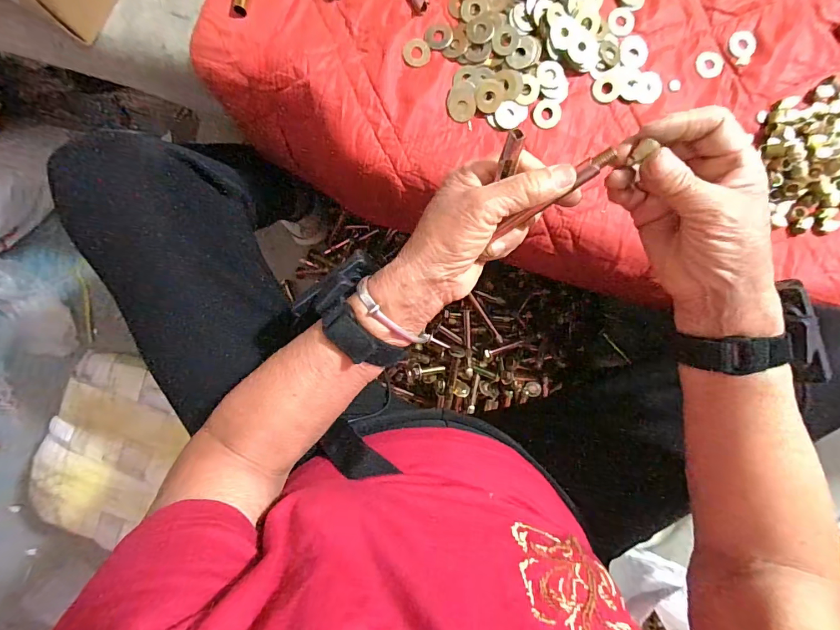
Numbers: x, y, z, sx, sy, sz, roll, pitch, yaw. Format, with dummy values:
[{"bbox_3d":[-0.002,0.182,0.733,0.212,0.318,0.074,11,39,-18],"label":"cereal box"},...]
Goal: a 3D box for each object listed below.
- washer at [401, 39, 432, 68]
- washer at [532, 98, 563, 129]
[{"bbox_3d":[-0.003,-0.237,0.355,0.025,0.004,0.026,2,89,-1],"label":"washer"},{"bbox_3d":[0.117,-0.184,0.360,0.027,0.004,0.024,-39,90,-1],"label":"washer"}]

